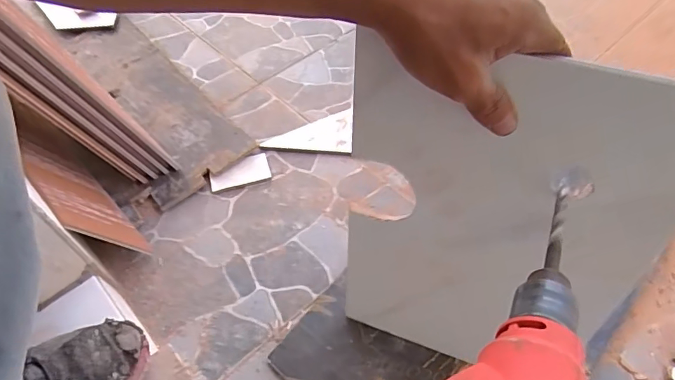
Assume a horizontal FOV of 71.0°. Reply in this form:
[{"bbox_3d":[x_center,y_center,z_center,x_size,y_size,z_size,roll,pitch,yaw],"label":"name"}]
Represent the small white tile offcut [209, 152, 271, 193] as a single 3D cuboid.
[{"bbox_3d":[-0.157,-0.026,0.759,0.095,0.012,0.049,-16,55,-8],"label":"small white tile offcut"}]

